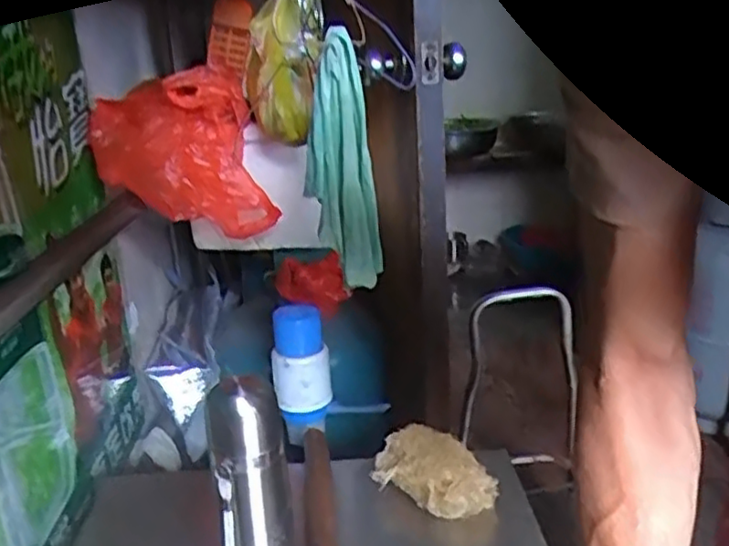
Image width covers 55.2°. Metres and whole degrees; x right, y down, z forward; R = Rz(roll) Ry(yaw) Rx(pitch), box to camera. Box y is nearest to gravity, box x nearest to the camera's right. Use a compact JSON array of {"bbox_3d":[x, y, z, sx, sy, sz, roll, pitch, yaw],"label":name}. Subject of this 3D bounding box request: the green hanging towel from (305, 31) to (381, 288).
[{"bbox_3d":[-0.027,-0.146,0.909,0.090,0.305,0.066,-2,18,2],"label":"green hanging towel"}]

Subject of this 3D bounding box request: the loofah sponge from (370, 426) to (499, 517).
[{"bbox_3d":[0.082,0.223,0.798,0.139,0.049,0.082,10,22,35],"label":"loofah sponge"}]

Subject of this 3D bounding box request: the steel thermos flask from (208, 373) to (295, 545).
[{"bbox_3d":[-0.094,0.209,0.605,0.068,0.227,0.069,-5,18,-7],"label":"steel thermos flask"}]

